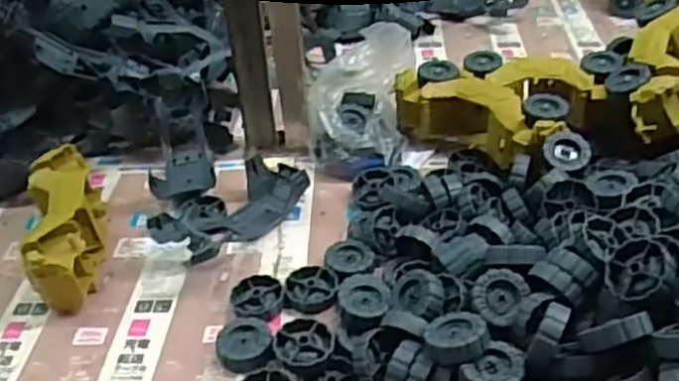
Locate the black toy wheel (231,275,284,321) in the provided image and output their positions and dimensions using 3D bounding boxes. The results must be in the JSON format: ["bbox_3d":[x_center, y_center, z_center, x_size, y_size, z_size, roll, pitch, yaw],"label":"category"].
[{"bbox_3d":[-0.059,0.081,0.528,0.036,0.012,0.043,-10,37,-10],"label":"black toy wheel"}]

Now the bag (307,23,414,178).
[{"bbox_3d":[0.026,-0.092,0.696,0.087,0.059,0.187,7,52,13],"label":"bag"}]

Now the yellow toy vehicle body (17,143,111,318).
[{"bbox_3d":[-0.219,0.027,0.588,0.056,0.055,0.170,-12,38,-12],"label":"yellow toy vehicle body"}]

